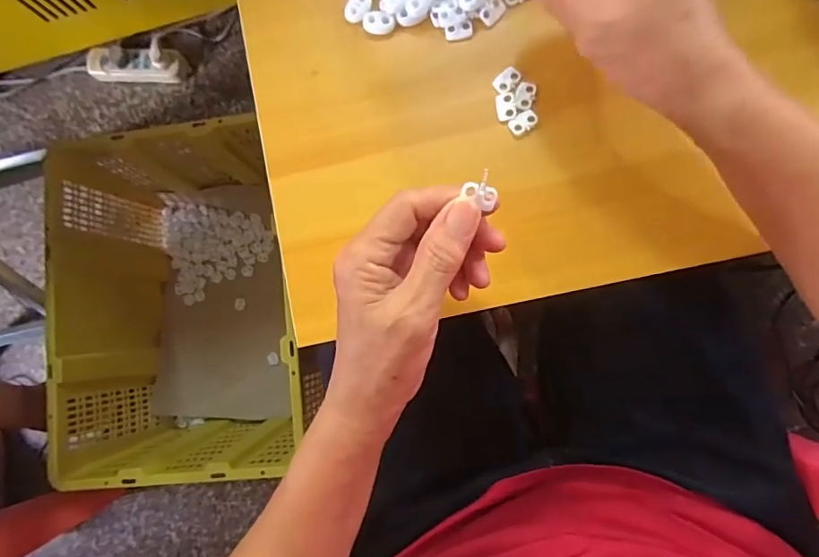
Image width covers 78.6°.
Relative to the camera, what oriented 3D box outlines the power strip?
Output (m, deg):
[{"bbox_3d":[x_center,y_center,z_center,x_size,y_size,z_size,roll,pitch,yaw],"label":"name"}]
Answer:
[{"bbox_3d":[-0.527,-0.419,0.973,0.203,0.046,0.066,1,84,6],"label":"power strip"}]

